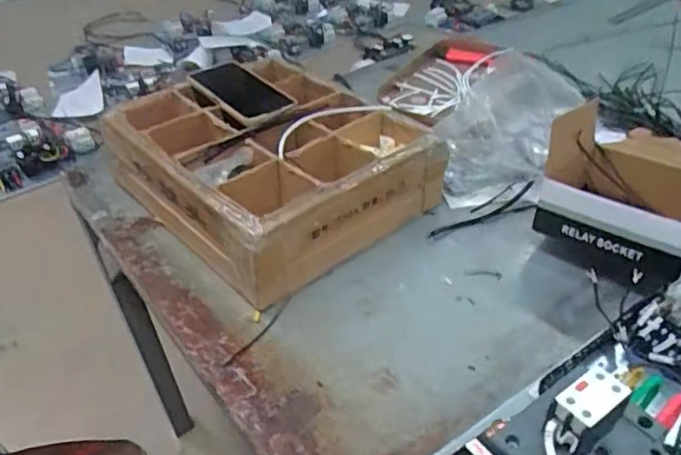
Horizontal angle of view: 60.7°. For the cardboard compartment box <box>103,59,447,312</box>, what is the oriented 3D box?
[{"bbox_3d":[-0.085,-0.089,0.744,0.303,0.109,0.331,-29,46,-31],"label":"cardboard compartment box"}]

